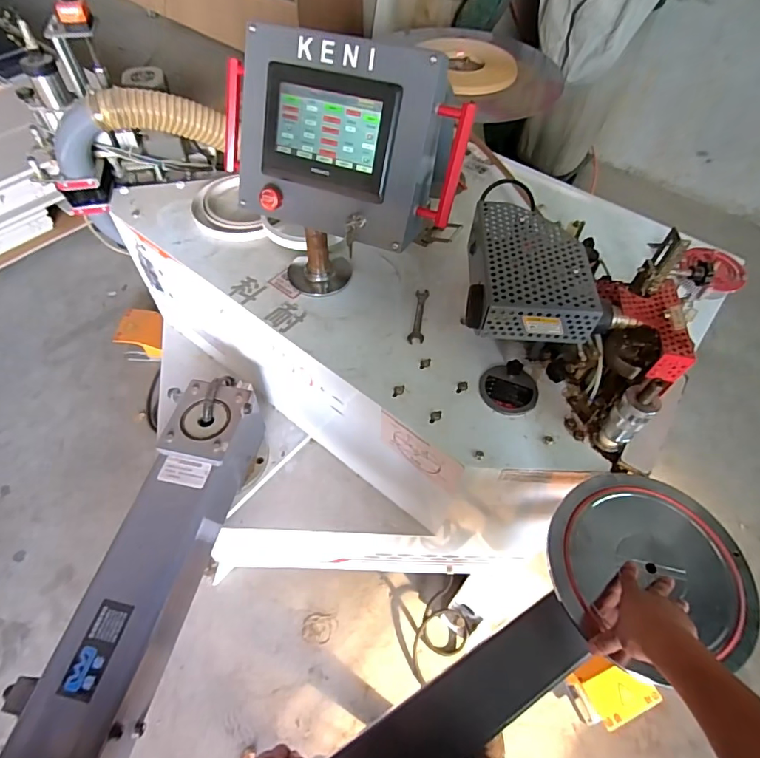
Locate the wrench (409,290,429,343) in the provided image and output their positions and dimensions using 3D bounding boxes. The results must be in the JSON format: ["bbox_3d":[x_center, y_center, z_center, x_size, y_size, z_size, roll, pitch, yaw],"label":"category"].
[{"bbox_3d":[0.083,-0.134,0.990,0.031,0.011,0.151,9,55,3],"label":"wrench"}]

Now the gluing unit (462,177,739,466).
[{"bbox_3d":[0.345,-0.122,0.857,0.423,0.244,0.359,29,59,17],"label":"gluing unit"}]

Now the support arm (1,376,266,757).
[{"bbox_3d":[-0.475,0.456,0.888,0.172,0.175,1.048,12,55,5],"label":"support arm"}]

